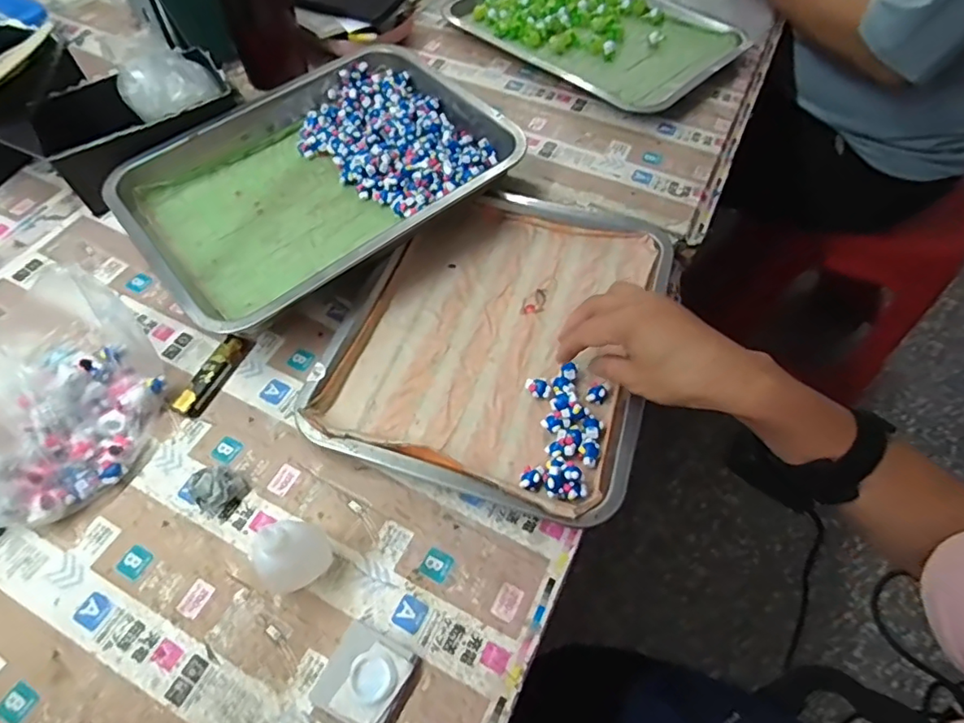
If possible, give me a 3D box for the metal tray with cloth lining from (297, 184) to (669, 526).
[{"bbox_3d":[0.020,-0.034,0.488,0.257,0.047,0.311,17,59,9],"label":"metal tray with cloth lining"}]

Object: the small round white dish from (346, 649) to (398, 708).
[{"bbox_3d":[-0.067,0.194,0.338,0.029,0.005,0.029,1,58,-1],"label":"small round white dish"}]

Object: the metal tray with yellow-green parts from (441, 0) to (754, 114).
[{"bbox_3d":[0.146,-0.446,0.718,0.345,0.024,0.238,40,65,21],"label":"metal tray with yellow-green parts"}]

